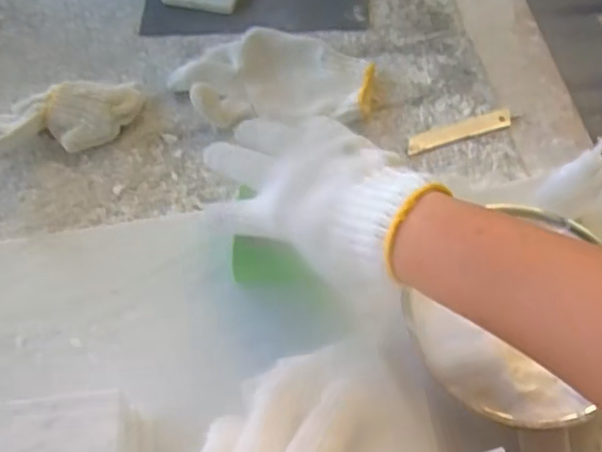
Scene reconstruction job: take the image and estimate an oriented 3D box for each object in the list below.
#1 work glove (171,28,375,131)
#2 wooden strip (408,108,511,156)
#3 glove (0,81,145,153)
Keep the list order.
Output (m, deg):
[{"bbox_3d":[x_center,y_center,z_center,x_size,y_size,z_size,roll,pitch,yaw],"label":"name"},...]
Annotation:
[{"bbox_3d":[-0.026,-0.134,0.535,0.176,0.030,0.096,-1,61,0],"label":"work glove"},{"bbox_3d":[0.136,-0.081,0.514,0.096,0.005,0.019,-17,62,-8],"label":"wooden strip"},{"bbox_3d":[-0.209,-0.095,0.519,0.141,0.047,0.058,-13,62,-6],"label":"glove"}]

